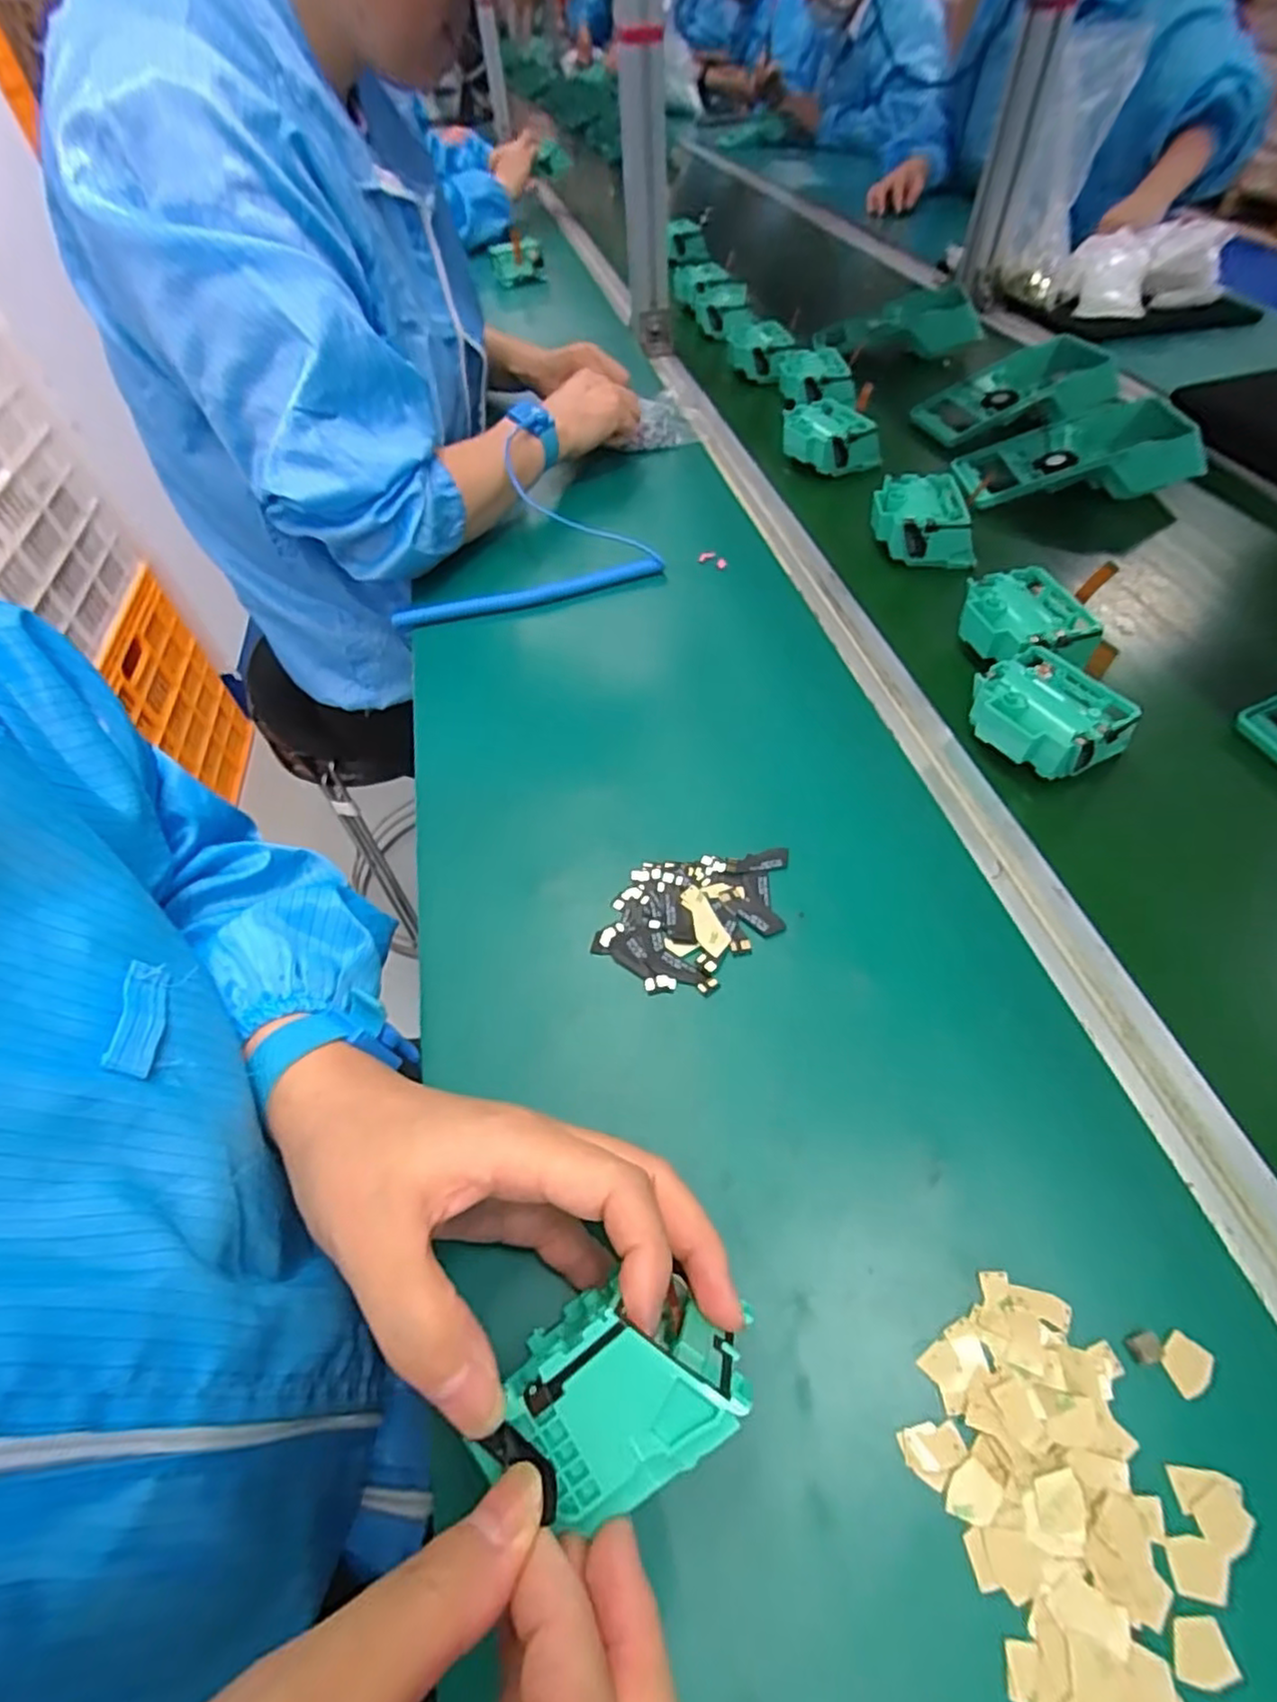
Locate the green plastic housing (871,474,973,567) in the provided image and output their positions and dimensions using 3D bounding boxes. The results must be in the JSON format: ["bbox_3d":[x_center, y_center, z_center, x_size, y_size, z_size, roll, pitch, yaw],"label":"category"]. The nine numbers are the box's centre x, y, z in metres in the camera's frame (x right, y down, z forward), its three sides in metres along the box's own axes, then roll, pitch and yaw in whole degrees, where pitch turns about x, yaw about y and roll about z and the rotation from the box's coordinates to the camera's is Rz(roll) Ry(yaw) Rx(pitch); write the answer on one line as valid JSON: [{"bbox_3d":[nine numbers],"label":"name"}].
[{"bbox_3d":[0.231,-0.273,0.560,0.086,0.038,0.083,11,55,12],"label":"green plastic housing"}]

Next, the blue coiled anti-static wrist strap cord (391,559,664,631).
[{"bbox_3d":[-0.085,-0.200,0.536,0.213,0.017,0.016,-14,54,-7],"label":"blue coiled anti-static wrist strap cord"}]

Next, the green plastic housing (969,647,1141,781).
[{"bbox_3d":[0.244,-0.080,0.408,0.067,0.037,0.074,-29,57,-16],"label":"green plastic housing"}]

